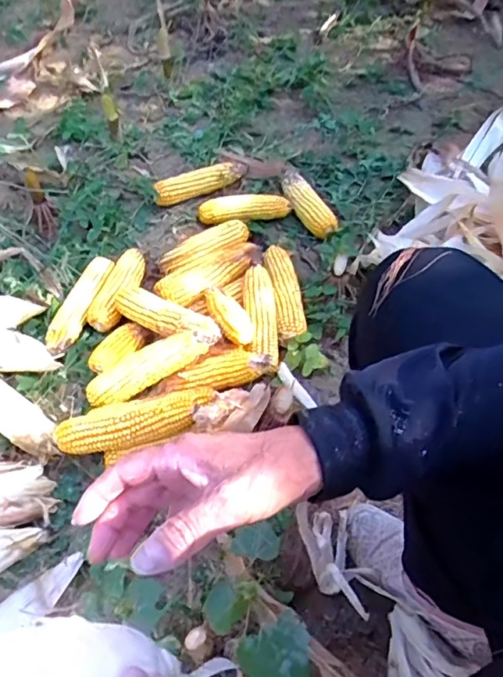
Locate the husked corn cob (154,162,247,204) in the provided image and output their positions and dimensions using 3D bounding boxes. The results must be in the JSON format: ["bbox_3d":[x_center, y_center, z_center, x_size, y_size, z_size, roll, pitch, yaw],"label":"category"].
[{"bbox_3d":[-0.107,-0.333,1.109,0.202,0.042,0.051,-20,56,-13],"label":"husked corn cob"}]

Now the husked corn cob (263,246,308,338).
[{"bbox_3d":[0.058,-0.078,0.899,0.053,0.052,0.189,-8,54,-5],"label":"husked corn cob"}]

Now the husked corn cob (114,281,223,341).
[{"bbox_3d":[-0.141,-0.031,0.839,0.202,0.055,0.065,30,61,21],"label":"husked corn cob"}]

